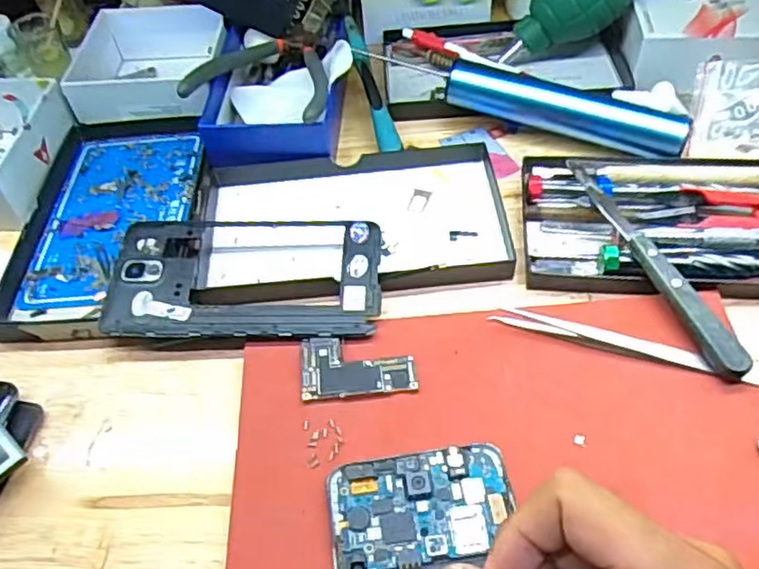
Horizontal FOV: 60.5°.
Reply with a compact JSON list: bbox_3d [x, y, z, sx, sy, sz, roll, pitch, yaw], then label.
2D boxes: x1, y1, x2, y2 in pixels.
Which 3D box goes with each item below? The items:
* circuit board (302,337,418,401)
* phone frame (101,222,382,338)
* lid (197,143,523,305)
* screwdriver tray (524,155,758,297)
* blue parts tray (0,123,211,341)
[{"bbox_3d":[-0.011,0.040,0.324,0.056,0.004,0.033,-5,51,1],"label":"circuit board"},{"bbox_3d":[-0.073,-0.005,0.357,0.145,0.009,0.075,0,57,2],"label":"phone frame"},{"bbox_3d":[-0.017,-0.039,0.392,0.179,0.017,0.116,-5,51,1],"label":"lid"},{"bbox_3d":[0.172,-0.039,0.366,0.172,0.019,0.103,2,52,6],"label":"screwdriver tray"},{"bbox_3d":[-0.163,-0.044,0.409,0.108,0.014,0.180,-4,51,2],"label":"blue parts tray"}]

